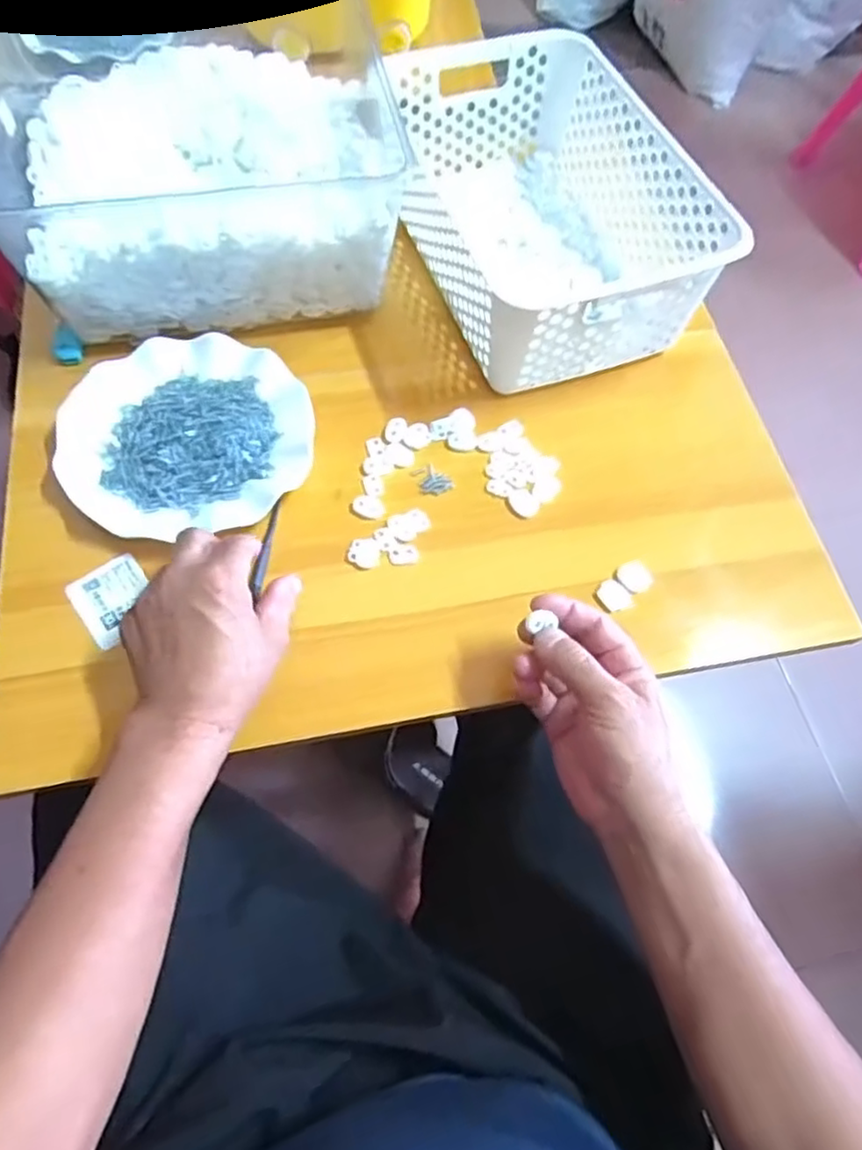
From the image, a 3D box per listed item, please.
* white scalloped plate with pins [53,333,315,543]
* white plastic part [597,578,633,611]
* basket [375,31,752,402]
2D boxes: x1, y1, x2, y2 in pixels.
[{"bbox_3d":[-0.184,-0.106,0.512,0.177,0.018,0.176,-34,71,-18],"label":"white scalloped plate with pins"},{"bbox_3d":[0.133,0.014,0.488,0.021,0.006,0.024,-38,72,-19],"label":"white plastic part"},{"bbox_3d":[0.098,-0.316,0.585,0.192,0.114,0.303,-15,66,-11],"label":"basket"}]

